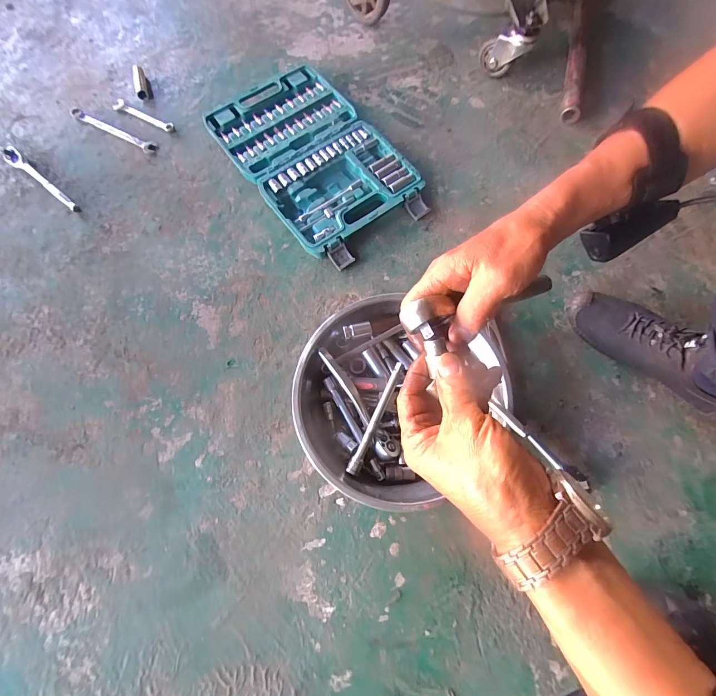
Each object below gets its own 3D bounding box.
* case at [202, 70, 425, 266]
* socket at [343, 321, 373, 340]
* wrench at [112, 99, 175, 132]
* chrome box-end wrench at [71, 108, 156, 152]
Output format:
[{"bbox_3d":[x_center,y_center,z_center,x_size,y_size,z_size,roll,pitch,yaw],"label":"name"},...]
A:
[{"bbox_3d":[-0.075,-0.349,0.647,0.254,0.039,0.411,-36,74,-11],"label":"case"},{"bbox_3d":[-0.001,-0.026,0.494,0.040,0.020,0.017,-12,72,-4],"label":"socket"},{"bbox_3d":[-0.418,-0.453,0.678,0.133,0.007,0.025,26,73,9],"label":"wrench"},{"bbox_3d":[-0.469,-0.419,0.671,0.192,0.015,0.024,26,73,9],"label":"chrome box-end wrench"}]

